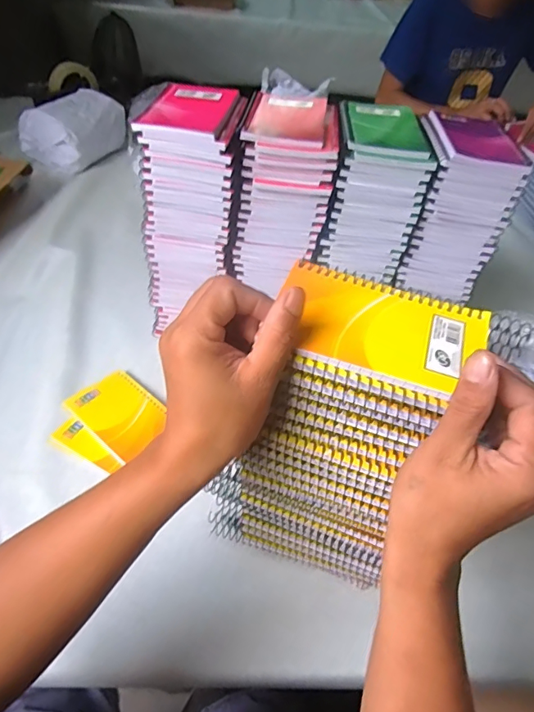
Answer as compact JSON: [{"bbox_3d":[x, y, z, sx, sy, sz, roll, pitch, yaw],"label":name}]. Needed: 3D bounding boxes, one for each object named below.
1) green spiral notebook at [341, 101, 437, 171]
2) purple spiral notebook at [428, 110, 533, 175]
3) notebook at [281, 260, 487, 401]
[{"bbox_3d":[0.124,-0.241,0.500,0.085,0.015,0.132,5,47,-2],"label":"green spiral notebook"},{"bbox_3d":[0.222,-0.229,0.491,0.085,0.007,0.108,6,47,-2],"label":"purple spiral notebook"},{"bbox_3d":[0.068,-0.019,0.287,0.126,0.005,0.081,18,48,10],"label":"notebook"}]

